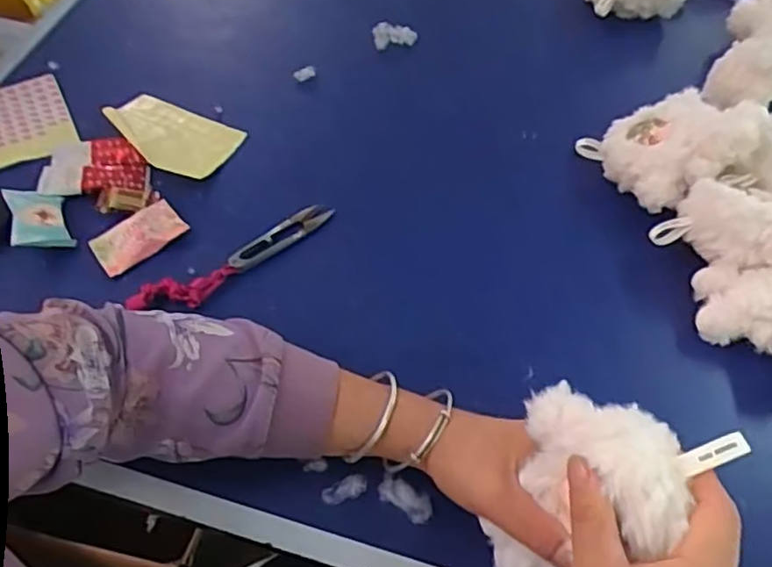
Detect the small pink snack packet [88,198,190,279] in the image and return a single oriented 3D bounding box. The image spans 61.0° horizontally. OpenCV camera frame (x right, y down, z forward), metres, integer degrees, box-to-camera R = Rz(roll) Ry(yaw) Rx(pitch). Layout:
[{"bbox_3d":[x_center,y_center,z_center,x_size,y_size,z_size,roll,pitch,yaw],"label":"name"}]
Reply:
[{"bbox_3d":[-0.210,-0.040,0.558,0.074,0.016,0.041,-31,63,-21],"label":"small pink snack packet"}]

